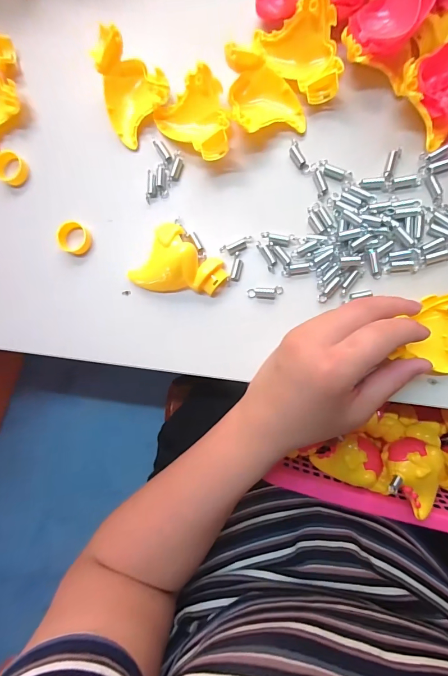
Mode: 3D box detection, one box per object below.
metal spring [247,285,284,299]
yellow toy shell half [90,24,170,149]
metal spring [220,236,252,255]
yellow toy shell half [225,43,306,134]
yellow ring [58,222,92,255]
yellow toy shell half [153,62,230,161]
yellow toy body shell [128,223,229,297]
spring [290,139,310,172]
[{"bbox_3d":[0.033,-0.036,0.269,0.028,0.007,0.010,-5,91,7],"label":"metal spring"},{"bbox_3d":[-0.079,-0.198,0.266,0.056,0.031,0.058,-43,86,6],"label":"yellow toy shell half"},{"bbox_3d":[0.010,-0.074,0.272,0.026,0.005,0.009,-19,89,7],"label":"metal spring"},{"bbox_3d":[0.032,-0.186,0.255,0.052,0.031,0.056,-12,90,7],"label":"yellow toy shell half"},{"bbox_3d":[-0.125,-0.084,0.283,0.023,0.013,0.024,0,92,7],"label":"yellow ring"},{"bbox_3d":[-0.020,-0.167,0.263,0.053,0.027,0.063,-27,88,7],"label":"yellow toy shell half"},{"bbox_3d":[-0.036,-0.053,0.269,0.063,0.024,0.056,38,96,4],"label":"yellow toy body shell"},{"bbox_3d":[0.058,-0.144,0.266,0.009,0.006,0.027,-22,89,7],"label":"spring"}]

